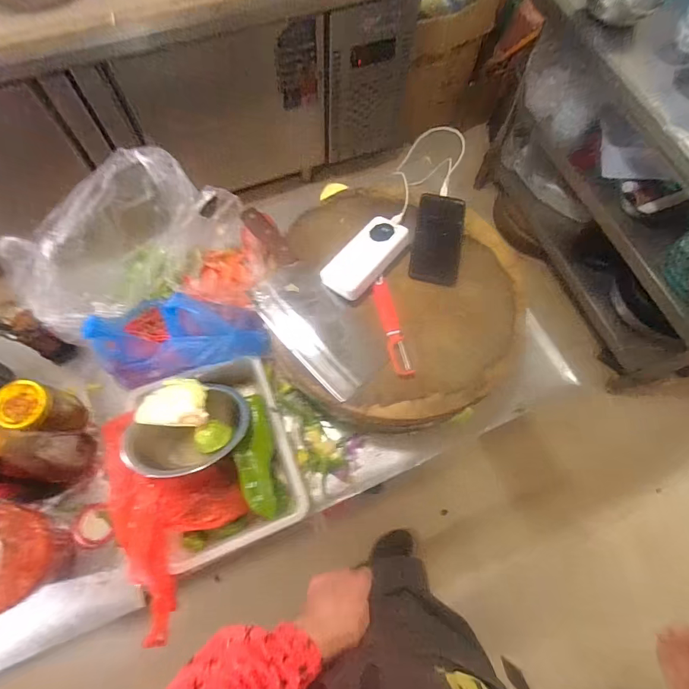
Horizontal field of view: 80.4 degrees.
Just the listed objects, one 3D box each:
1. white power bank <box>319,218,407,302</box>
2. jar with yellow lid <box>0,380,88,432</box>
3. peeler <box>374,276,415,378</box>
[{"bbox_3d":[0.031,-0.140,0.645,0.066,0.025,0.151,37,73,11],"label":"white power bank"},{"bbox_3d":[-0.486,0.106,0.660,0.073,0.116,0.071,1,70,-2],"label":"jar with yellow lid"},{"bbox_3d":[0.071,-0.030,0.619,0.027,0.014,0.165,-11,71,-6],"label":"peeler"}]

